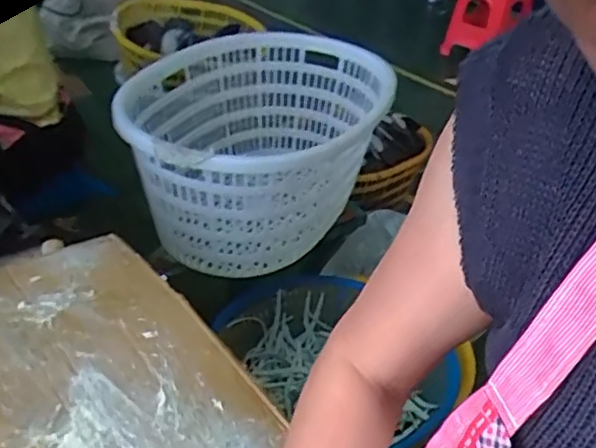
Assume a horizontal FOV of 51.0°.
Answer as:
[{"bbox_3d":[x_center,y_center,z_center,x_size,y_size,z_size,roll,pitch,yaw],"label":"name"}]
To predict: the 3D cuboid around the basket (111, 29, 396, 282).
[{"bbox_3d":[-0.088,-0.135,1.302,0.475,0.353,0.563,14,36,8],"label":"basket"}]

